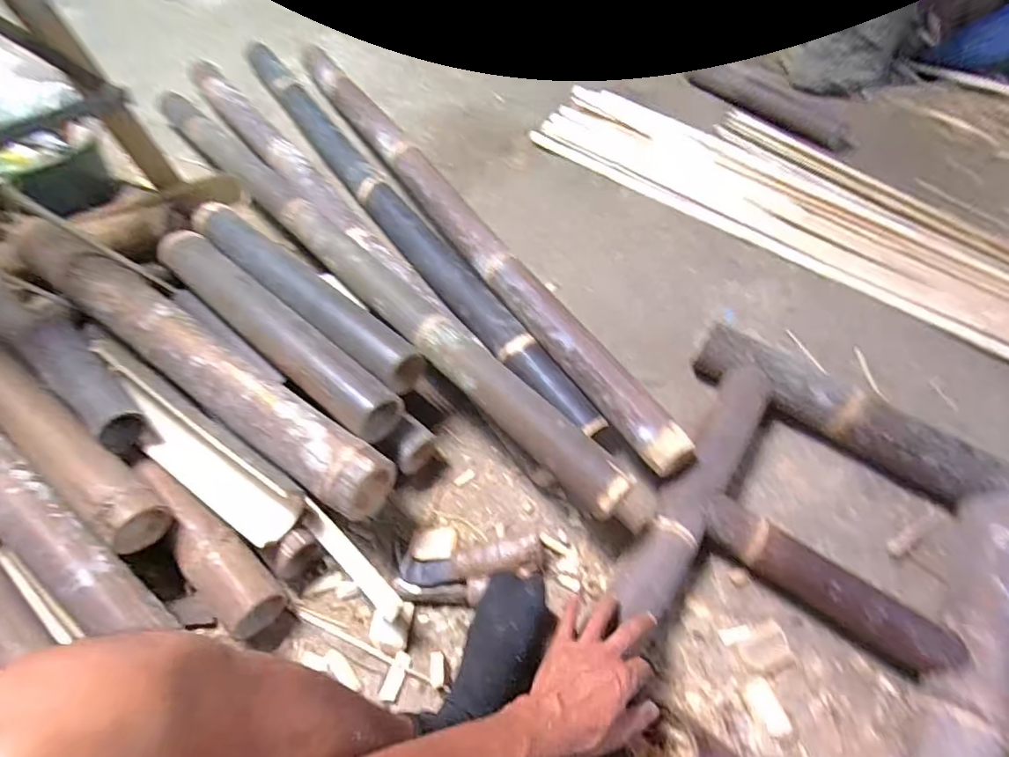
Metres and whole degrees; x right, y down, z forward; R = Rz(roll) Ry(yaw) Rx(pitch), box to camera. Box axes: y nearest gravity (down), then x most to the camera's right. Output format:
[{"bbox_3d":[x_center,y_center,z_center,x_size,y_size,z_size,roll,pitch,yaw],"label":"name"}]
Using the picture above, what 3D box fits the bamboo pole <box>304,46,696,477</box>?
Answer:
[{"bbox_3d":[-0.122,-0.337,0.945,0.059,0.048,1.302,-29,61,-17],"label":"bamboo pole"}]

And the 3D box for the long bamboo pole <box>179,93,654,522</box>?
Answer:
[{"bbox_3d":[-0.281,-0.218,0.833,0.069,0.054,1.310,-39,64,-22],"label":"long bamboo pole"}]

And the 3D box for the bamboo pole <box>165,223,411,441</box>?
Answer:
[{"bbox_3d":[-0.362,-0.077,0.769,0.515,0.081,0.082,35,63,21],"label":"bamboo pole"}]

